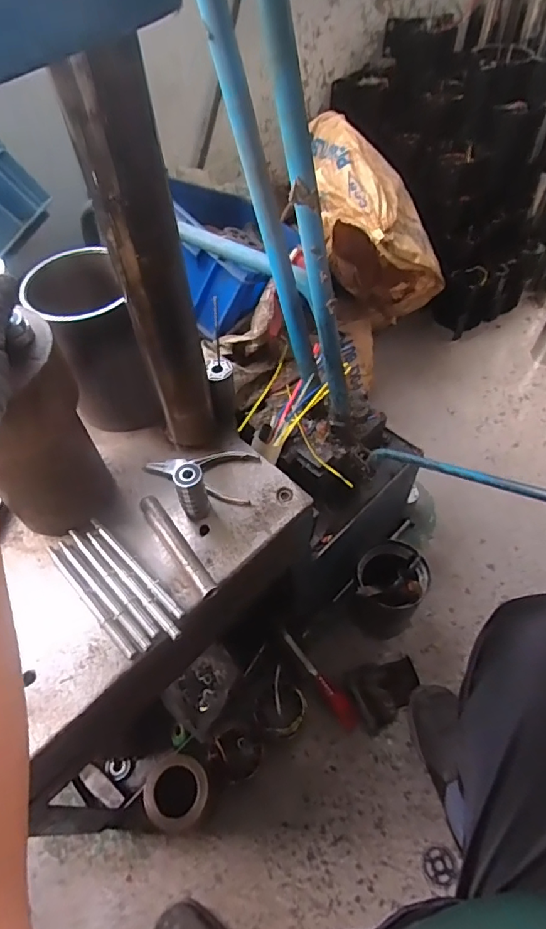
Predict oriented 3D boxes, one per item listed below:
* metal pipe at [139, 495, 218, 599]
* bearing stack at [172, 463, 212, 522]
[{"bbox_3d":[-0.106,0.087,0.547,0.021,0.014,0.146,-32,59,-18],"label":"metal pipe"},{"bbox_3d":[-0.090,0.031,0.553,0.032,0.073,0.031,-18,56,-10],"label":"bearing stack"}]

